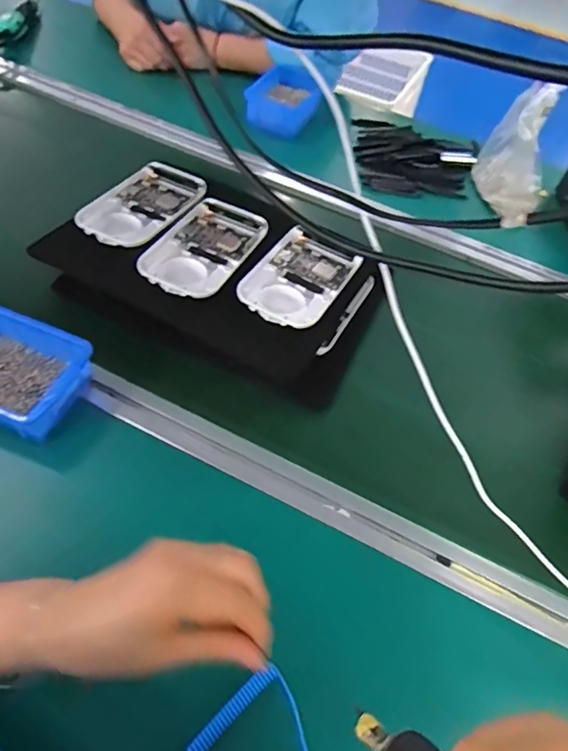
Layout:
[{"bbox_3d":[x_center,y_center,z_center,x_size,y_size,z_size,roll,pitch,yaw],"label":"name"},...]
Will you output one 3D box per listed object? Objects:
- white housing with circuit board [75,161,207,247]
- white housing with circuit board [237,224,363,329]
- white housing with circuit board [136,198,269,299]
[{"bbox_3d":[-0.173,-0.210,0.633,0.098,0.018,0.162,26,54,14],"label":"white housing with circuit board"},{"bbox_3d":[0.021,-0.116,0.584,0.097,0.010,0.157,27,55,15],"label":"white housing with circuit board"},{"bbox_3d":[-0.091,-0.151,0.595,0.097,0.010,0.166,24,54,13],"label":"white housing with circuit board"}]

